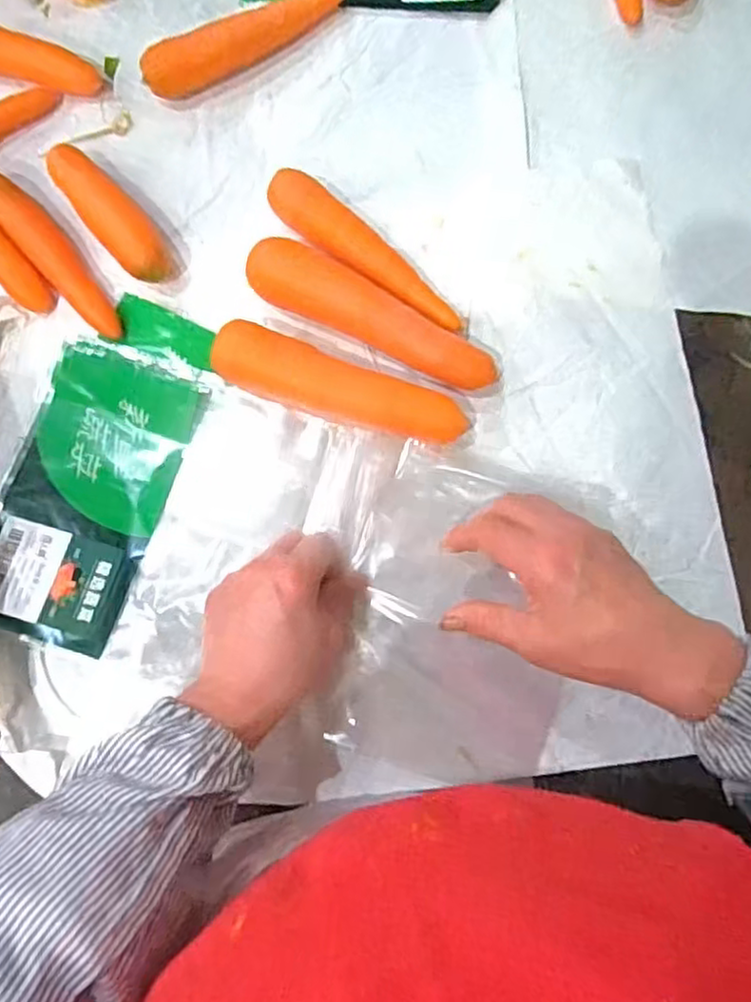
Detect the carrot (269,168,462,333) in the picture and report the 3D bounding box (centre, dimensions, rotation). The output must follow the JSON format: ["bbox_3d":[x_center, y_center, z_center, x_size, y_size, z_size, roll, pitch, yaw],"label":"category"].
[{"bbox_3d":[-0.005,-0.166,0.466,0.153,0.036,0.032,34,85,5],"label":"carrot"}]

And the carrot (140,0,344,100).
[{"bbox_3d":[-0.091,-0.331,0.491,0.155,0.027,0.030,-28,84,-2],"label":"carrot"}]

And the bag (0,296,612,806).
[{"bbox_3d":[-0.056,0.042,0.446,0.370,0.020,0.241,23,84,4],"label":"bag"}]

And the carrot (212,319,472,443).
[{"bbox_3d":[-0.022,-0.074,0.450,0.167,0.035,0.039,17,84,3],"label":"carrot"}]

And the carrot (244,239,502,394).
[{"bbox_3d":[-0.001,-0.122,0.453,0.170,0.043,0.044,23,84,4],"label":"carrot"}]

